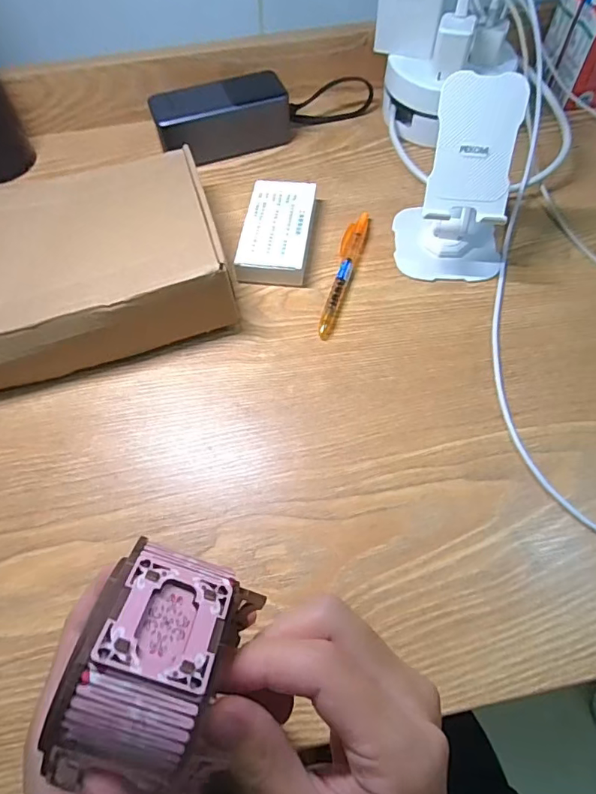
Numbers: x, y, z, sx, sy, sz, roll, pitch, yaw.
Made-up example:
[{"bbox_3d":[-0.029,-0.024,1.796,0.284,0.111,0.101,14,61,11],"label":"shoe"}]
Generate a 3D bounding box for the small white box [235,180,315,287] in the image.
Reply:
[{"bbox_3d":[-0.017,-0.144,0.424,0.057,0.022,0.107,6,61,5],"label":"small white box"}]

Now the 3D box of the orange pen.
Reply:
[{"bbox_3d":[0.037,-0.105,0.406,0.018,0.012,0.135,15,62,10],"label":"orange pen"}]

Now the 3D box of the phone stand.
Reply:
[{"bbox_3d":[0.127,-0.160,0.371,0.088,0.121,0.076,8,61,5],"label":"phone stand"}]

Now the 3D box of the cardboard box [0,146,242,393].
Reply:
[{"bbox_3d":[-0.179,-0.109,0.387,0.228,0.056,0.187,-17,62,-8],"label":"cardboard box"}]

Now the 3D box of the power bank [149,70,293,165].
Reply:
[{"bbox_3d":[-0.076,-0.274,0.482,0.134,0.049,0.061,-24,63,-12],"label":"power bank"}]

